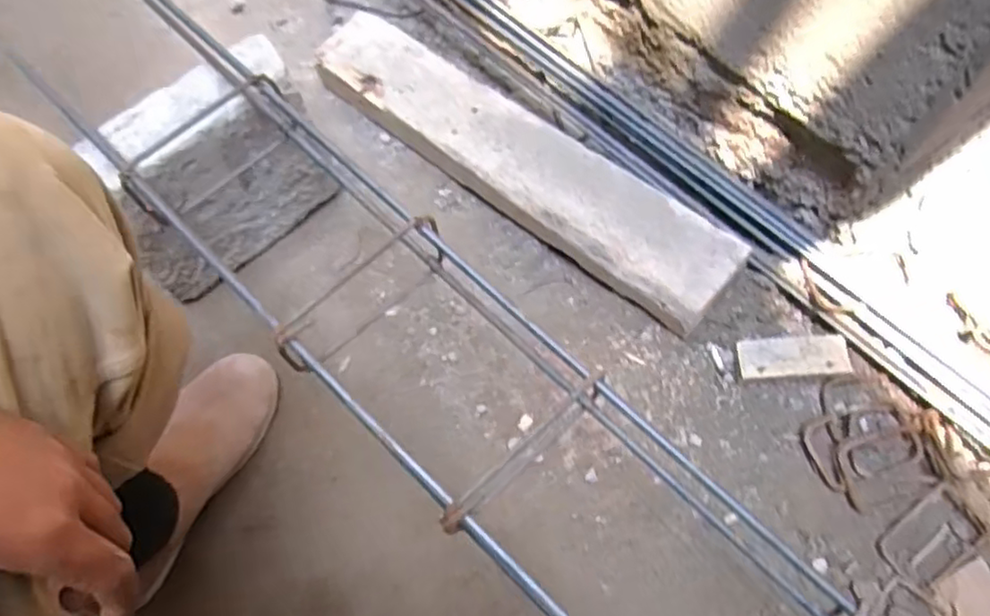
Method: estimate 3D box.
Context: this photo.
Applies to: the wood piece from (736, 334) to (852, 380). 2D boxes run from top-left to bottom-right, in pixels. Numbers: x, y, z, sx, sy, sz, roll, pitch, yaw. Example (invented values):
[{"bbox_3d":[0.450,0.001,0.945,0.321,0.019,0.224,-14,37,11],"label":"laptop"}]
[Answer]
[{"bbox_3d":[0.306,0.051,0.673,0.105,0.019,0.041,-2,63,-1],"label":"wood piece"}]

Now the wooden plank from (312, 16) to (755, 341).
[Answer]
[{"bbox_3d":[0.010,-0.182,0.764,0.580,0.040,0.115,38,69,17],"label":"wooden plank"}]

